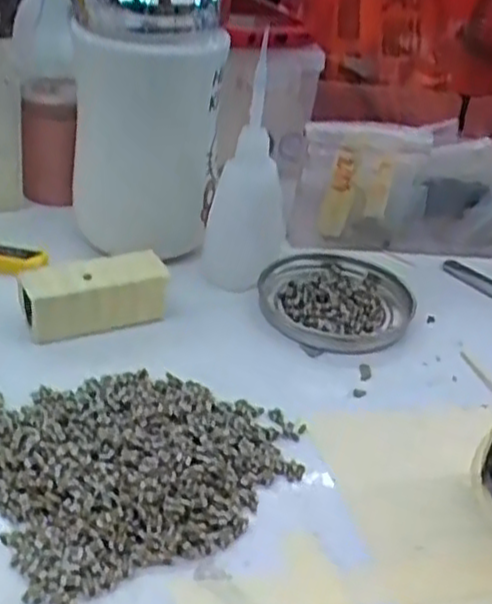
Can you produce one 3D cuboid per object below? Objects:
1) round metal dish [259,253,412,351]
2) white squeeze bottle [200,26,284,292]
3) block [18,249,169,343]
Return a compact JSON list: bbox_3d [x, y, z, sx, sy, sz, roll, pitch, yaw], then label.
[{"bbox_3d":[0.046,-0.001,0.400,0.078,0.007,0.079,5,34,-3],"label":"round metal dish"},{"bbox_3d":[0.002,-0.059,0.391,0.038,0.102,0.037,8,34,2],"label":"white squeeze bottle"},{"bbox_3d":[-0.071,-0.004,0.360,0.066,0.026,0.025,-9,37,-23],"label":"block"}]

